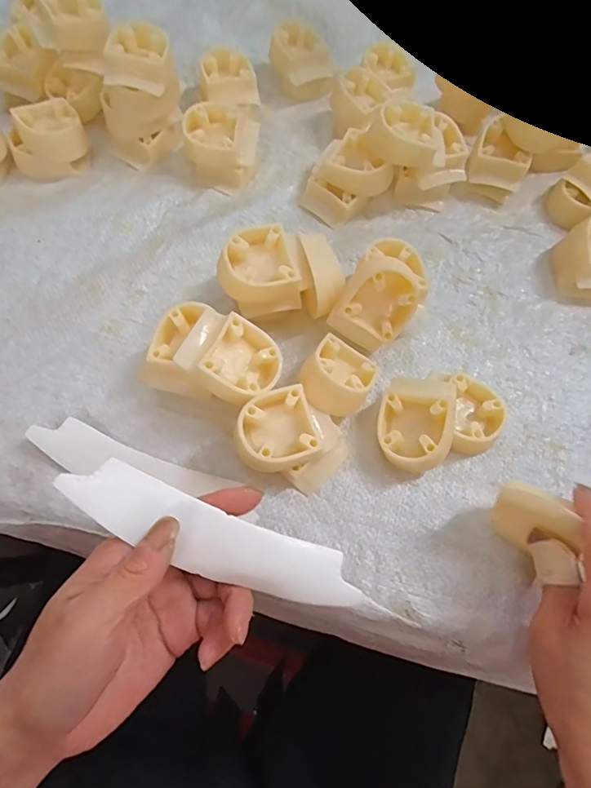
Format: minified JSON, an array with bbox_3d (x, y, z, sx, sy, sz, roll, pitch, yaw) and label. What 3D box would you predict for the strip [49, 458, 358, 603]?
[{"bbox_3d":[-0.040,0.073,0.226,0.149,0.011,0.032,26,67,-10],"label":"strip"}]

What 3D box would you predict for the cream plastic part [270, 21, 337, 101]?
[{"bbox_3d":[0.010,-0.319,0.437,0.064,0.038,0.058,-20,70,-11],"label":"cream plastic part"}]

